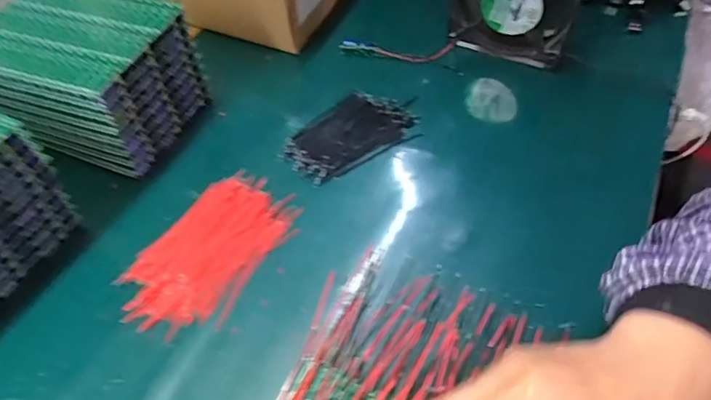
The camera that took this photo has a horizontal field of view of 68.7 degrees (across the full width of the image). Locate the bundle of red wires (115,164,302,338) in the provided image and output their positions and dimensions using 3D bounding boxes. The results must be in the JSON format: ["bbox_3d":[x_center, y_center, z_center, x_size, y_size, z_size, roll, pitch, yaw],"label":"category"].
[{"bbox_3d":[-0.113,0.039,0.408,0.087,0.005,0.143,24,55,19],"label":"bundle of red wires"}]

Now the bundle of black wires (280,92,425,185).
[{"bbox_3d":[-0.004,-0.065,0.488,0.130,0.006,0.080,-30,56,-21],"label":"bundle of black wires"}]

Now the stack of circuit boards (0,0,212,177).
[{"bbox_3d":[-0.237,-0.110,0.467,0.148,0.102,0.127,17,53,14],"label":"stack of circuit boards"}]

